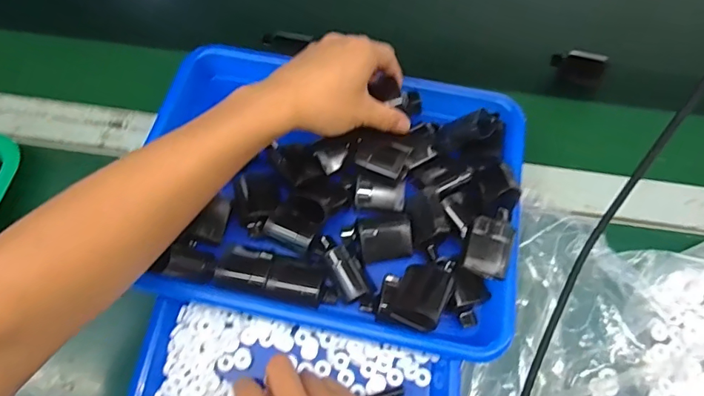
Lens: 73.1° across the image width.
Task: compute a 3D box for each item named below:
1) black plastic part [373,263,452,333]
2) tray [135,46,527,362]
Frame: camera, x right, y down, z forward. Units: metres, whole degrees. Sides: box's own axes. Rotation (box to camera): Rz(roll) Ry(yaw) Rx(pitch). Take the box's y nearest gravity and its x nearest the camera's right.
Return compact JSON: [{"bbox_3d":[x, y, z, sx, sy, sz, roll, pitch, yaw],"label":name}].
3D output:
[{"bbox_3d":[0.047,0.073,0.363,0.048,0.031,0.052,17,66,7],"label":"black plastic part"},{"bbox_3d":[-0.018,-0.008,0.420,0.322,0.067,0.241,11,66,4],"label":"tray"}]

